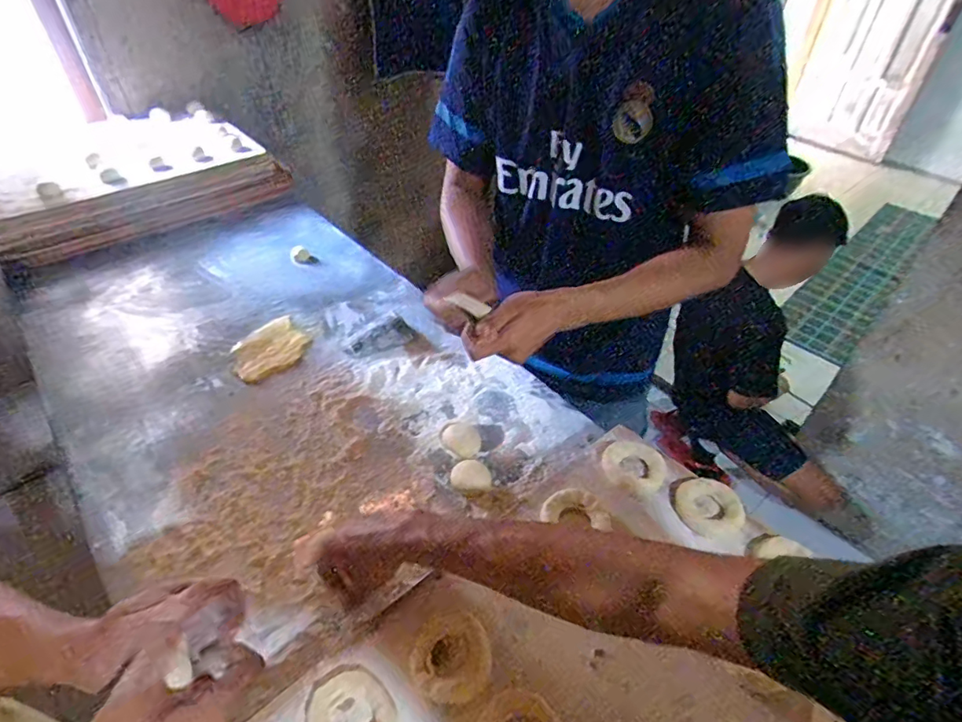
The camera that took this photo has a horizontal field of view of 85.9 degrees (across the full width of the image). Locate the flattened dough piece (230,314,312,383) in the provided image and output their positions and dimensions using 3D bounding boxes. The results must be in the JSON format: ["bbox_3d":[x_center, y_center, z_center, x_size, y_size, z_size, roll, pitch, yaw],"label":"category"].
[{"bbox_3d":[-0.365,-0.027,0.884,0.128,0.011,0.124,-31,52,-32],"label":"flattened dough piece"}]

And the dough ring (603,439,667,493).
[{"bbox_3d":[0.192,0.128,0.644,0.078,0.015,0.072,1,43,-1],"label":"dough ring"}]

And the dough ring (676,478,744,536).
[{"bbox_3d":[0.270,0.171,0.611,0.074,0.017,0.066,28,49,25],"label":"dough ring"}]

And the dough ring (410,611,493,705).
[{"bbox_3d":[-0.026,0.266,0.466,0.070,0.010,0.071,1,43,-1],"label":"dough ring"}]

